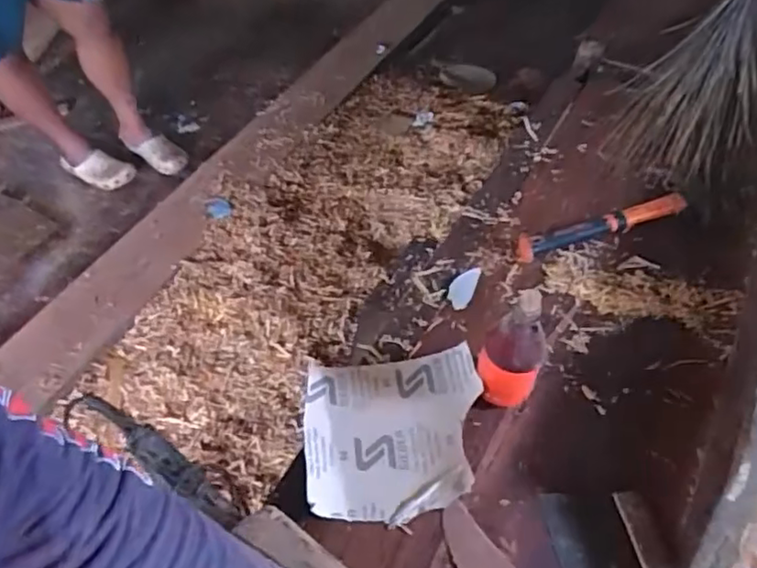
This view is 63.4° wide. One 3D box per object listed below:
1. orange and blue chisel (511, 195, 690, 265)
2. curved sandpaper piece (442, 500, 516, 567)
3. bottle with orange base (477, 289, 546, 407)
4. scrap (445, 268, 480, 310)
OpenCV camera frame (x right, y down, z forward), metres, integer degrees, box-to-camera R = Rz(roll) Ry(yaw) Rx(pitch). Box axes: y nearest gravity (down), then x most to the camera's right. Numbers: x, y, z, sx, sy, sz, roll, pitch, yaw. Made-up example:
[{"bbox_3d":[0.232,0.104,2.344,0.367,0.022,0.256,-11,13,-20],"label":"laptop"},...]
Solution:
[{"bbox_3d":[0.329,-0.089,0.906,0.271,0.035,0.037,-16,54,-13],"label":"orange and blue chisel"},{"bbox_3d":[0.110,0.285,0.629,0.044,0.008,0.126,-36,61,-21],"label":"curved sandpaper piece"},{"bbox_3d":[0.146,0.080,0.679,0.061,0.170,0.053,8,53,5],"label":"bottle with orange base"},{"bbox_3d":[0.116,0.003,0.845,0.033,0.004,0.074,19,55,13],"label":"scrap"}]

